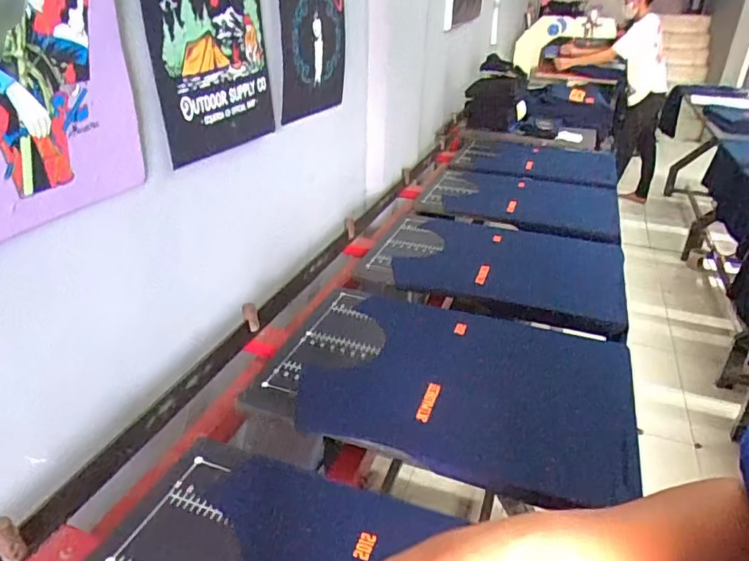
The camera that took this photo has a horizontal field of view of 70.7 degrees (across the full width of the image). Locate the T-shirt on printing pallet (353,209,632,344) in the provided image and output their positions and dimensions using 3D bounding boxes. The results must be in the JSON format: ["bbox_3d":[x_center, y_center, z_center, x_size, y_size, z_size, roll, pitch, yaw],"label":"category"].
[{"bbox_3d":[0.305,-0.046,1.306,0.593,0.037,0.463,10,30,16],"label":"T-shirt on printing pallet"}]

